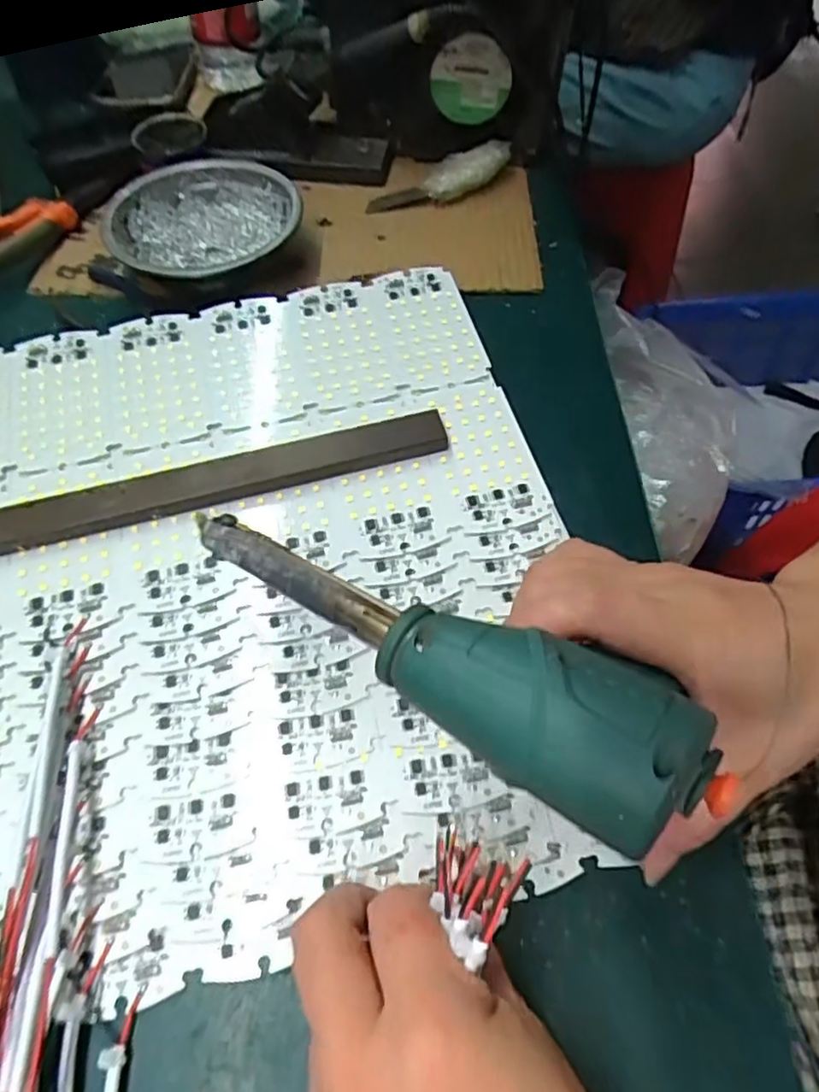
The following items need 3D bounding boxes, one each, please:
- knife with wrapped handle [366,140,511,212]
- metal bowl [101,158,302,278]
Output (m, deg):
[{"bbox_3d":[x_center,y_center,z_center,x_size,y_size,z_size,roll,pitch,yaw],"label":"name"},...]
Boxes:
[{"bbox_3d":[0.023,-0.277,0.501,0.113,0.028,0.024,-22,61,3],"label":"knife with wrapped handle"},{"bbox_3d":[-0.136,-0.212,0.449,0.123,0.036,0.125,-3,55,-3],"label":"metal bowl"}]

